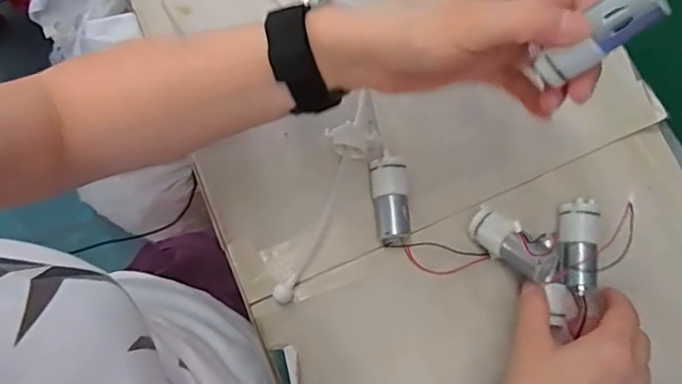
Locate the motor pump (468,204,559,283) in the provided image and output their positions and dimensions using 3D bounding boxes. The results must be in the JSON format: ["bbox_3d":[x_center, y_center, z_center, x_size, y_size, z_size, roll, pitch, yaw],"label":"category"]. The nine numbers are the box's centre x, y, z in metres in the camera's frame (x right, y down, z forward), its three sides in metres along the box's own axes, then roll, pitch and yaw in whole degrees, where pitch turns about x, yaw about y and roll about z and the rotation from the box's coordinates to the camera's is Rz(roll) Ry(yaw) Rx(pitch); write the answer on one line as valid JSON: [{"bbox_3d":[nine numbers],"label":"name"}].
[{"bbox_3d":[0.117,0.038,0.378,0.022,0.028,0.062,-42,54,-10],"label":"motor pump"}]

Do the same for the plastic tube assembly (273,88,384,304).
[{"bbox_3d":[-0.005,0.003,0.401,0.041,0.025,0.165,19,77,6],"label":"plastic tube assembly"}]

